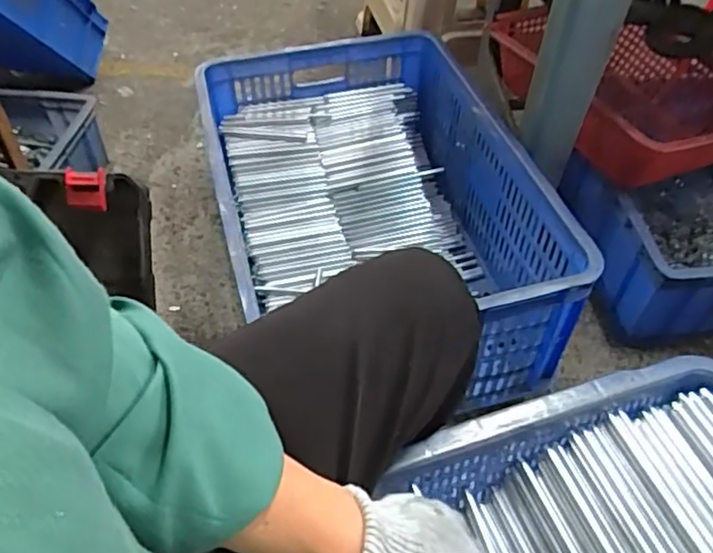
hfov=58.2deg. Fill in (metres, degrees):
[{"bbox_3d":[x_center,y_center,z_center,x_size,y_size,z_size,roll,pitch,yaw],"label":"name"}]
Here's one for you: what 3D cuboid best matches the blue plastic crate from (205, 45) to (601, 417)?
[{"bbox_3d":[0.018,-0.104,0.979,0.426,0.258,0.605,-8,51,-10],"label":"blue plastic crate"}]

